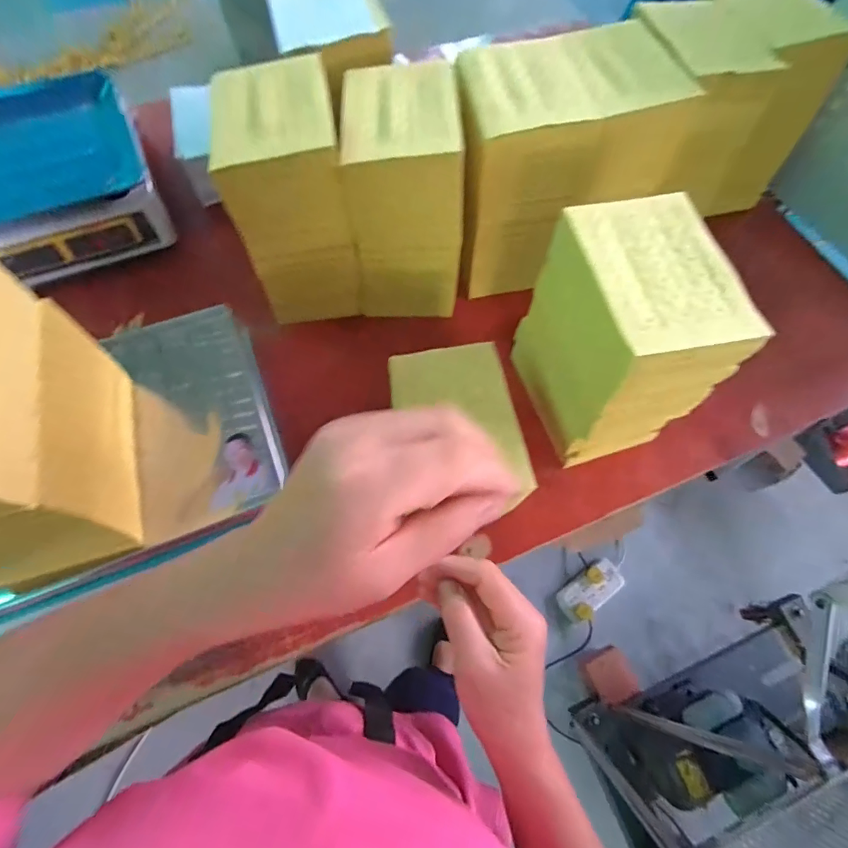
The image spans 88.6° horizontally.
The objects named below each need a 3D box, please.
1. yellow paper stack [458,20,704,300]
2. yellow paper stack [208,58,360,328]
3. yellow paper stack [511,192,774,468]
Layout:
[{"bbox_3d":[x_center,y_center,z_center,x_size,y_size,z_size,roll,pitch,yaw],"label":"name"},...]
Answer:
[{"bbox_3d":[0.152,-0.318,0.546,0.256,0.204,0.180,-17,70,-10],"label":"yellow paper stack"},{"bbox_3d":[-0.153,-0.262,0.513,0.115,0.193,0.187,-11,69,-7],"label":"yellow paper stack"},{"bbox_3d":[0.194,-0.084,0.447,0.121,0.197,0.174,-14,70,-9],"label":"yellow paper stack"}]

